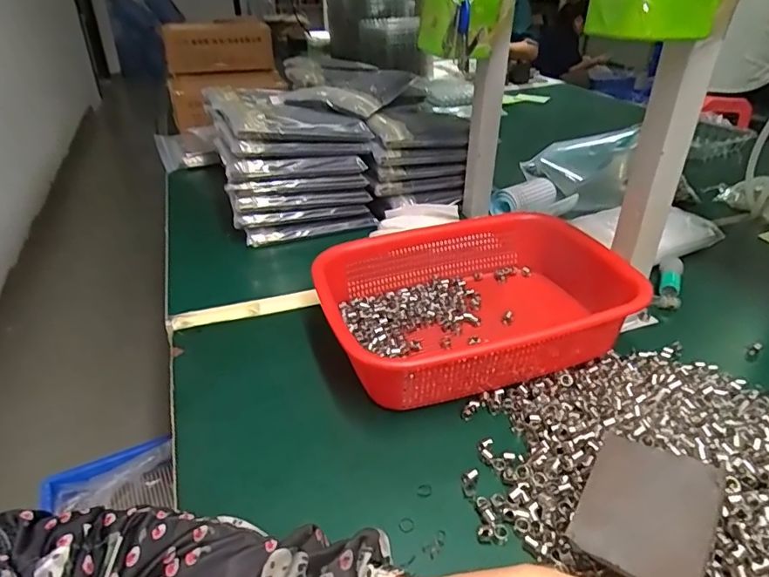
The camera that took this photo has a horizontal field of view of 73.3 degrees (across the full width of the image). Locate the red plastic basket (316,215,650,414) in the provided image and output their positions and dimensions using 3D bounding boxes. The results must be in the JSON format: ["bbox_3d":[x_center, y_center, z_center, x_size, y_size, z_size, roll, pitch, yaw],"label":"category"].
[{"bbox_3d":[0.086,0.012,0.506,0.269,0.073,0.207,-8,33,-14],"label":"red plastic basket"}]

